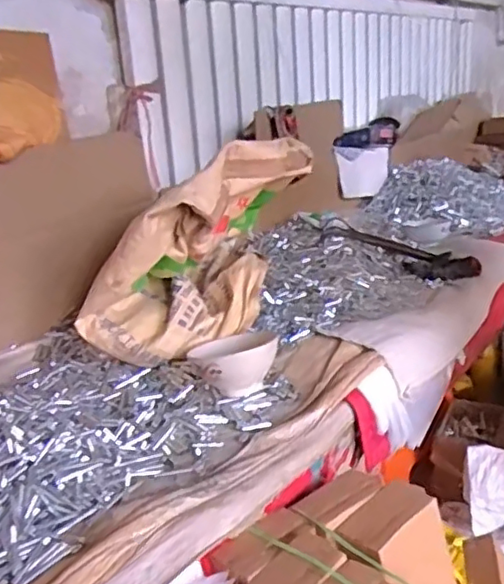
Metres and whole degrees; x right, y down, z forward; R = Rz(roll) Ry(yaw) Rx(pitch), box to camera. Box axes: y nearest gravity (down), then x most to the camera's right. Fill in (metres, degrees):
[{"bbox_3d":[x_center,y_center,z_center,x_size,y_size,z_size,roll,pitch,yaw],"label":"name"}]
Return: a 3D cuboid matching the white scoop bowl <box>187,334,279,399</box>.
[{"bbox_3d":[-0.028,0.118,0.971,0.137,0.088,0.099,-4,19,4],"label":"white scoop bowl"}]

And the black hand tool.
[{"bbox_3d":[0.352,-0.100,1.490,0.388,0.058,0.115,23,30,28],"label":"black hand tool"}]

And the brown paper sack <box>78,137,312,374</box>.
[{"bbox_3d":[-0.083,-0.081,1.107,0.211,0.314,0.436,9,23,35],"label":"brown paper sack"}]

